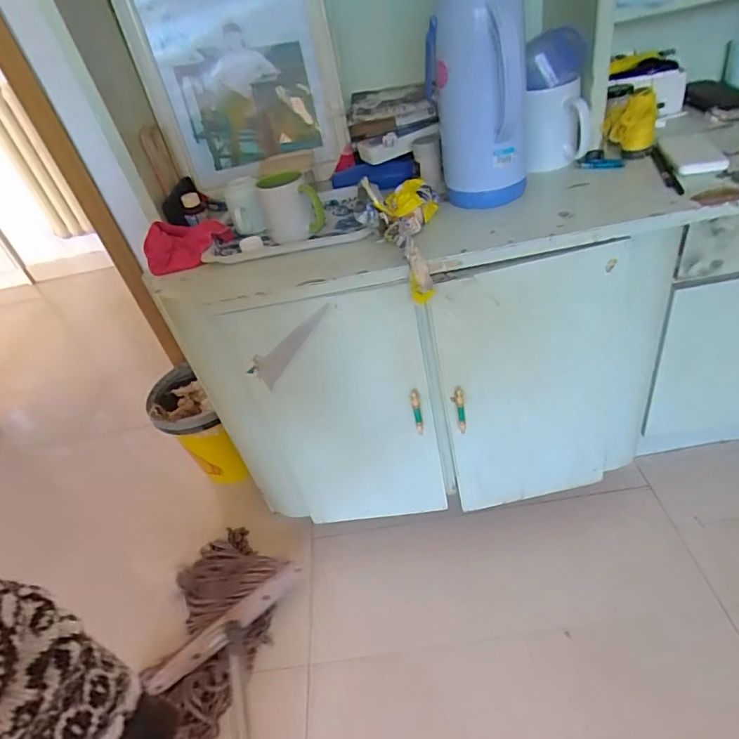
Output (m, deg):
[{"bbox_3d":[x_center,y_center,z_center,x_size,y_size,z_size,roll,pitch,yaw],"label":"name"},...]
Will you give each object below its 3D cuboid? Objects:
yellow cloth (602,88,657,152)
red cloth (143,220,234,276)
[{"bbox_3d":[0.426,-0.403,0.823,0.075,0.088,0.048,5,32,20],"label":"yellow cloth"},{"bbox_3d":[-0.319,-0.223,0.896,0.131,0.073,0.099,-5,30,4],"label":"red cloth"}]

